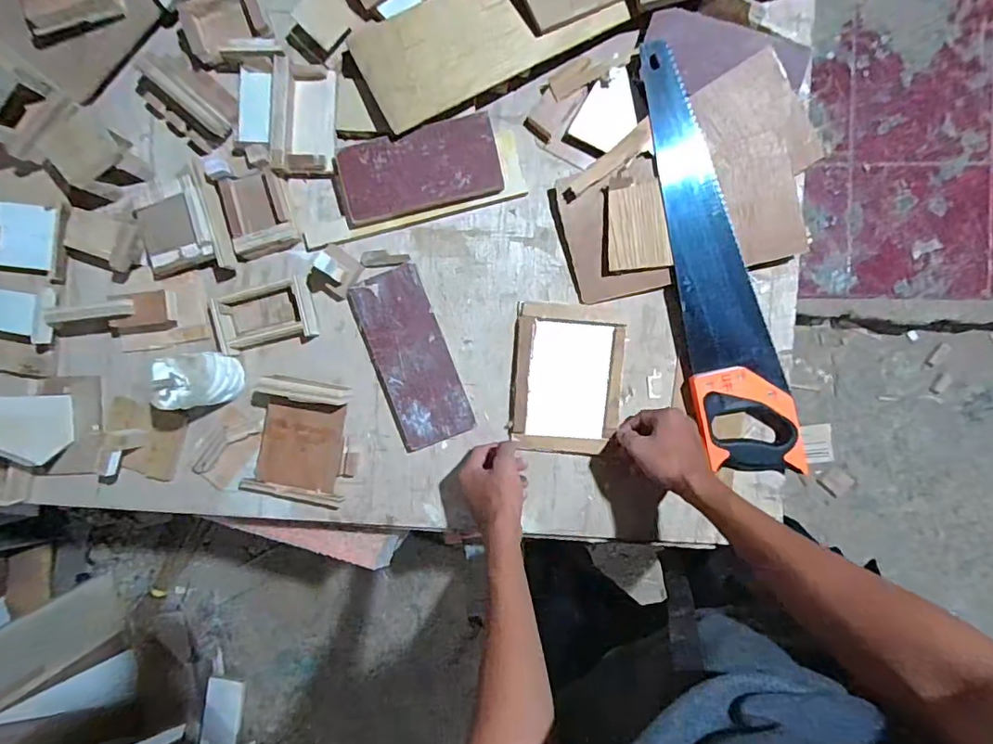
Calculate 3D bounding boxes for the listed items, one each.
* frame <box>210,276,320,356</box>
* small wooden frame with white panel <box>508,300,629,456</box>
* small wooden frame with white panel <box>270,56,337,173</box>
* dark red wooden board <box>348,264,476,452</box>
[{"bbox_3d":[-0.293,-0.071,0.669,0.121,0.032,0.075,-13,90,4],"label":"frame"},{"bbox_3d":[0.088,0.010,0.661,0.134,0.019,0.179,4,91,7],"label":"small wooden frame with white panel"},{"bbox_3d":[-0.238,-0.315,0.652,0.075,0.017,0.131,1,92,-11],"label":"small wooden frame with white panel"},{"bbox_3d":[-0.106,-0.017,0.663,0.094,0.020,0.216,-20,90,4],"label":"dark red wooden board"}]

